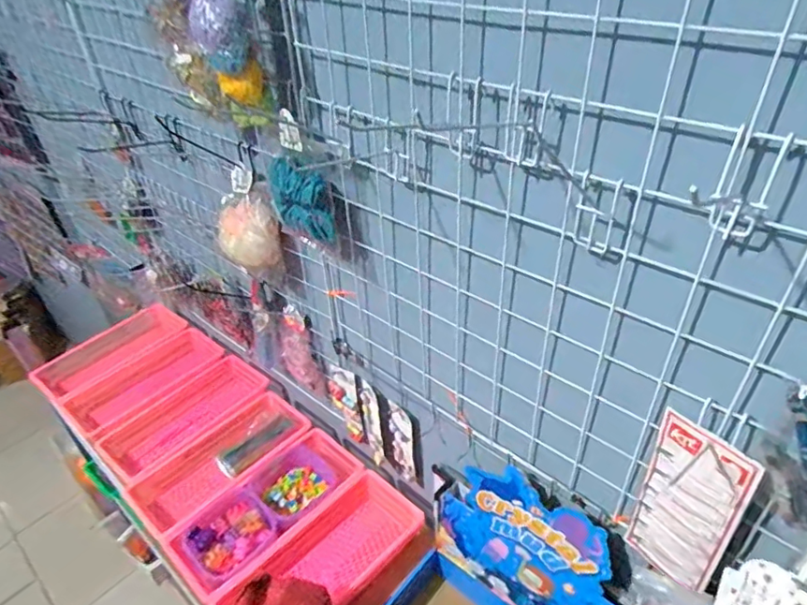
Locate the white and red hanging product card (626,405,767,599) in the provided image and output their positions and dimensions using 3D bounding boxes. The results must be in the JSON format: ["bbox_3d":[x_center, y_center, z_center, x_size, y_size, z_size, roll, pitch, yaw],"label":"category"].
[{"bbox_3d":[0.261,0.194,0.507,0.014,0.191,0.082,-23,38,-30],"label":"white and red hanging product card"}]

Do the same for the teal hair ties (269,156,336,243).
[{"bbox_3d":[-0.126,-0.124,0.667,0.018,0.094,0.106,-29,44,-31],"label":"teal hair ties"}]

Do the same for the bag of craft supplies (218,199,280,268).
[{"bbox_3d":[-0.223,-0.095,0.786,0.082,0.097,0.056,-14,38,-14],"label":"bag of craft supplies"}]

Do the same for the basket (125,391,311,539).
[{"bbox_3d":[-0.305,0.283,0.945,0.148,0.087,0.292,26,46,33],"label":"basket"}]

